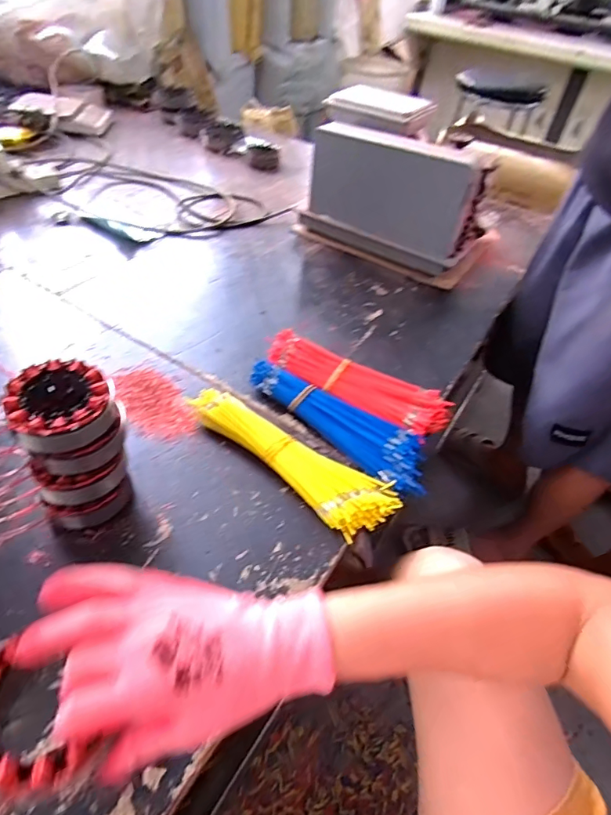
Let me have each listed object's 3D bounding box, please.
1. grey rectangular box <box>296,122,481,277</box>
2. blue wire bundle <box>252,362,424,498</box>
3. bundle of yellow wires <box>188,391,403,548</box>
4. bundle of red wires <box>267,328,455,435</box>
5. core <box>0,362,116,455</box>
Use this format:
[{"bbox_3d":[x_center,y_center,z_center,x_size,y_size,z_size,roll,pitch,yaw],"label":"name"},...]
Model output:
[{"bbox_3d":[0.140,-0.377,0.867,0.306,0.201,0.050,30,51,20],"label":"grey rectangular box"},{"bbox_3d":[0.043,0.013,0.599,0.258,0.030,0.075,36,53,24],"label":"blue wire bundle"},{"bbox_3d":[-0.018,0.051,0.557,0.262,0.031,0.078,34,52,23],"label":"bundle of yellow wires"},{"bbox_3d":[0.063,-0.031,0.641,0.256,0.033,0.072,28,50,18],"label":"bundle of red wires"},{"bbox_3d":[-0.216,-0.003,0.423,0.080,0.038,0.081,-20,51,-24],"label":"core"}]

